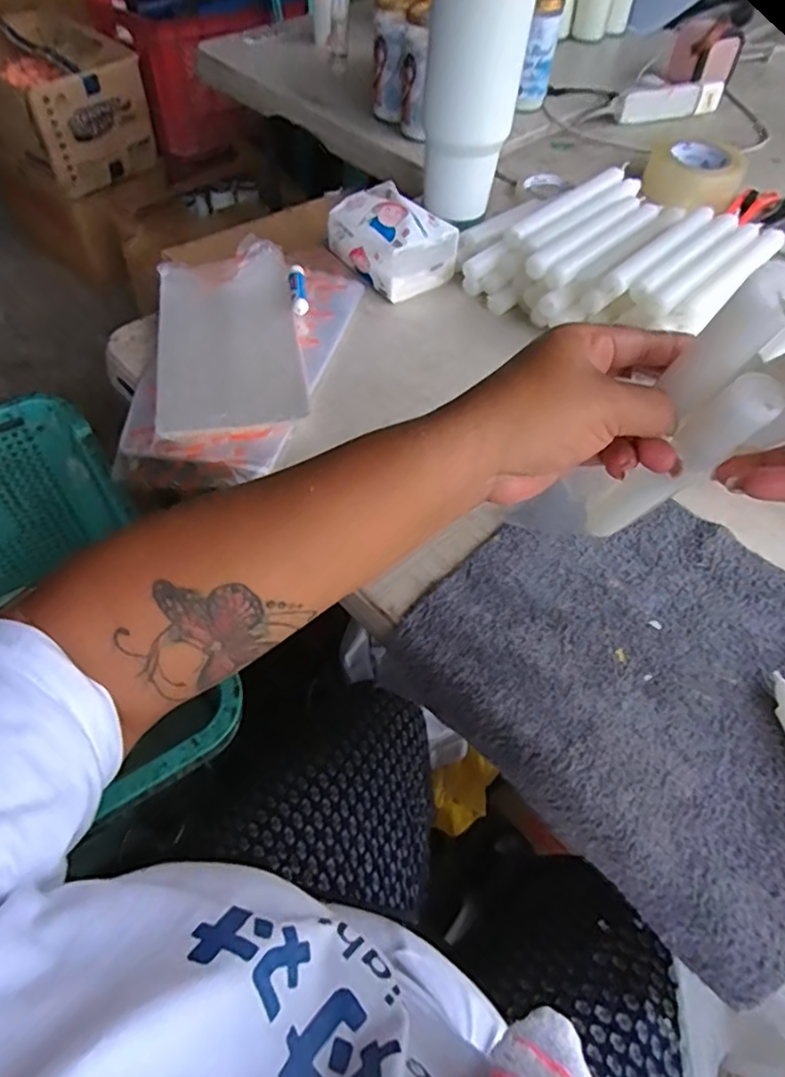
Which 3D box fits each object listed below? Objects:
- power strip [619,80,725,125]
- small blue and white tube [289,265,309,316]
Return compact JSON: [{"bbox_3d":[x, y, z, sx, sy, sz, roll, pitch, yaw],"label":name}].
[{"bbox_3d":[0.437,-0.688,0.966,0.173,0.044,0.025,-14,56,-13],"label":"power strip"},{"bbox_3d":[-0.096,-0.252,0.625,0.016,0.019,0.067,-6,55,-8],"label":"small blue and white tube"}]

